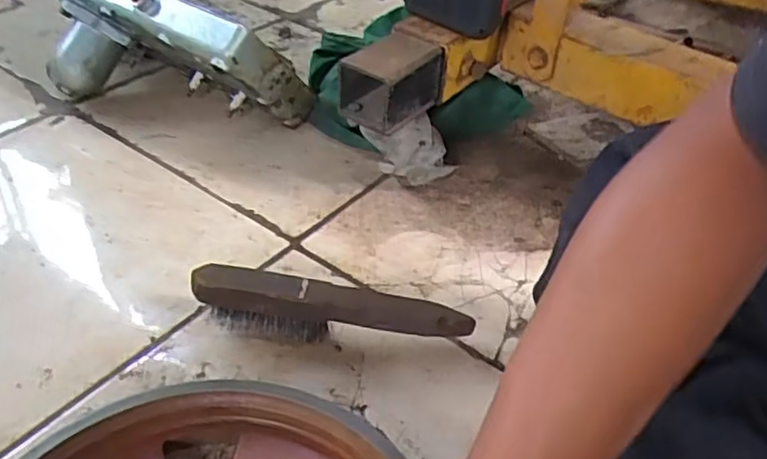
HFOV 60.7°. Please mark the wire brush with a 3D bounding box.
[{"bbox_3d":[-0.042,0.069,0.572,0.231,0.060,0.035,4,40,-1],"label":"wire brush"}]

